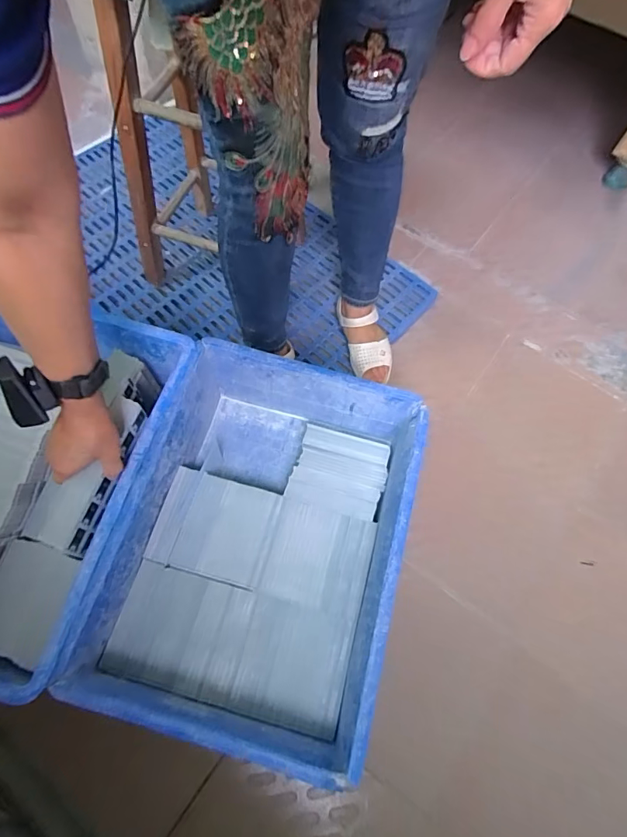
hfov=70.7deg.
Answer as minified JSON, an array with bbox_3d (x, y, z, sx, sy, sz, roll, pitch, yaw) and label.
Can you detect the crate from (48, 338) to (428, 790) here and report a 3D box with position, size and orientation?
[{"bbox_3d":[-0.067,0.162,0.612,0.345,0.162,0.458,15,64,4],"label":"crate"}]

